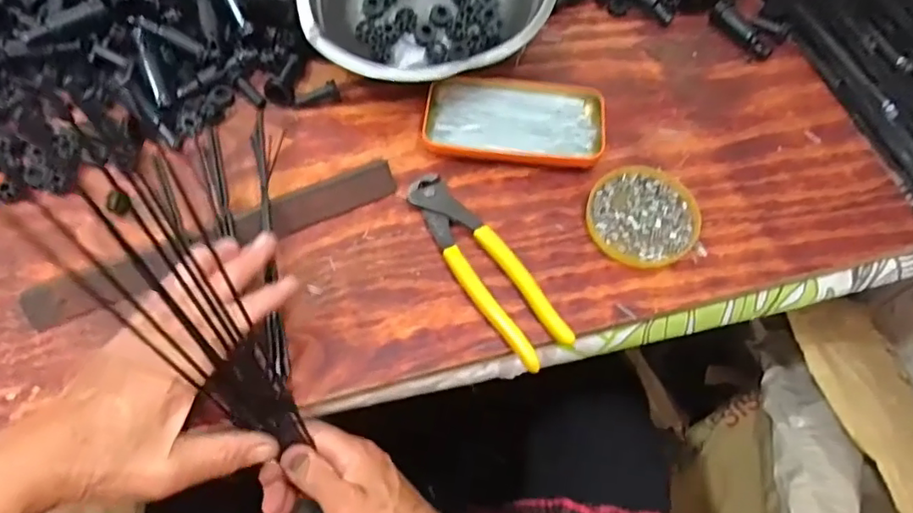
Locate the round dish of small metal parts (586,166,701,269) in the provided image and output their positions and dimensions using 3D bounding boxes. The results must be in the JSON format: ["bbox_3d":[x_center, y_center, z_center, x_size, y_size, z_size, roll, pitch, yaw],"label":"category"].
[{"bbox_3d":[0.142,-0.032,0.457,0.080,0.011,0.084,1,58,-1],"label":"round dish of small metal parts"}]

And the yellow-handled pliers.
[{"bbox_3d":[0.017,0.005,0.427,0.042,0.018,0.163,-31,64,-20],"label":"yellow-handled pliers"}]

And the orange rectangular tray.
[{"bbox_3d":[0.049,-0.115,0.495,0.142,0.018,0.083,6,58,2],"label":"orange rectangular tray"}]

